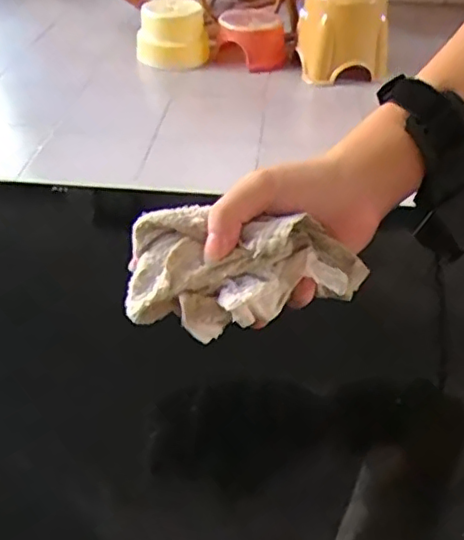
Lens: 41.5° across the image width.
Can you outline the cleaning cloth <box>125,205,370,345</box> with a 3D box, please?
[{"bbox_3d":[0.009,0.002,0.328,0.130,0.055,0.057,-4,40,-4],"label":"cleaning cloth"}]

